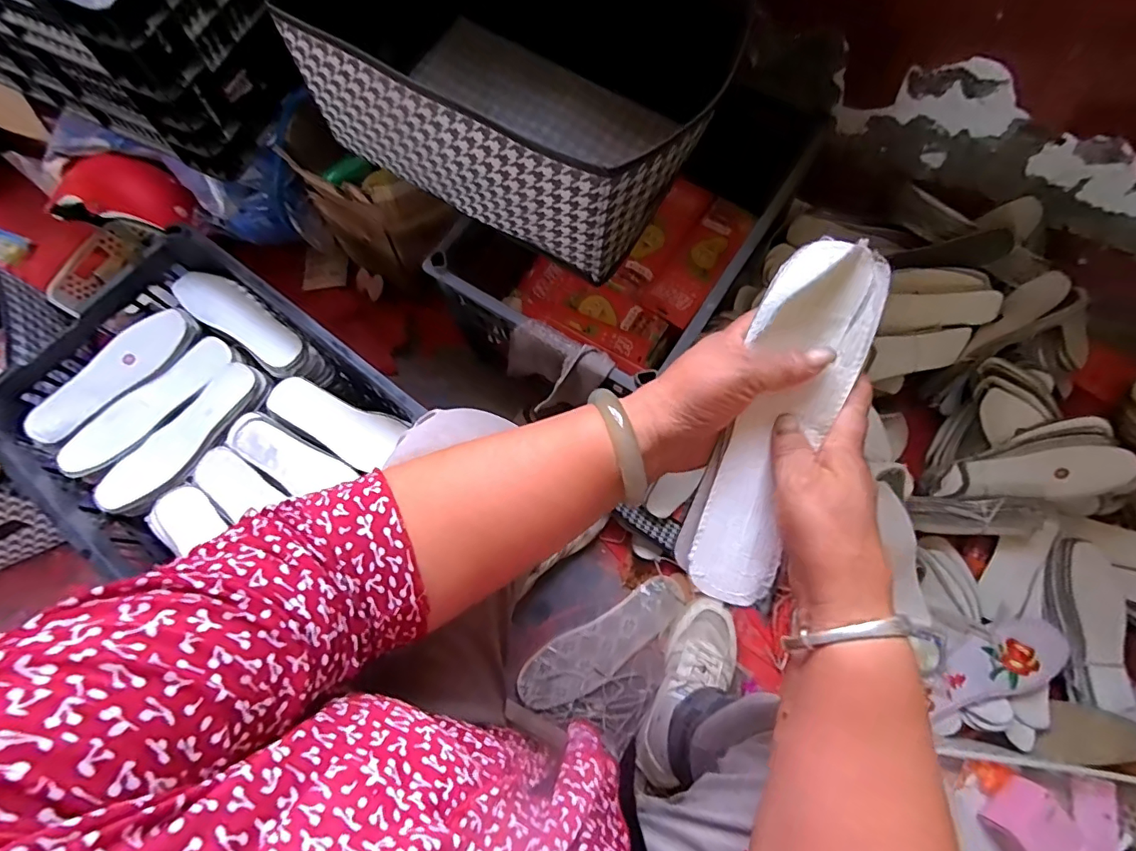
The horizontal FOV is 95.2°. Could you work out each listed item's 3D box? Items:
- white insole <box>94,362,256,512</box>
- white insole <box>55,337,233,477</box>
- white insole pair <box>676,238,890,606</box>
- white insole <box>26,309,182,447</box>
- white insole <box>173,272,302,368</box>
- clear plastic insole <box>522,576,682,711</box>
[{"bbox_3d":[-0.492,0.014,0.662,0.066,0.022,0.226,34,76,12],"label":"white insole"},{"bbox_3d":[-0.530,-0.028,0.653,0.063,0.017,0.228,42,77,14],"label":"white insole"},{"bbox_3d":[0.128,-0.002,0.317,0.064,0.019,0.224,21,94,8],"label":"white insole pair"},{"bbox_3d":[-0.578,-0.066,0.650,0.061,0.022,0.214,42,77,14],"label":"white insole"},{"bbox_3d":[-0.439,-0.145,0.690,0.205,0.017,0.062,33,76,12],"label":"white insole"},{"bbox_3d":[0.050,0.305,0.722,0.255,0.025,0.079,-29,73,-8],"label":"clear plastic insole"}]

